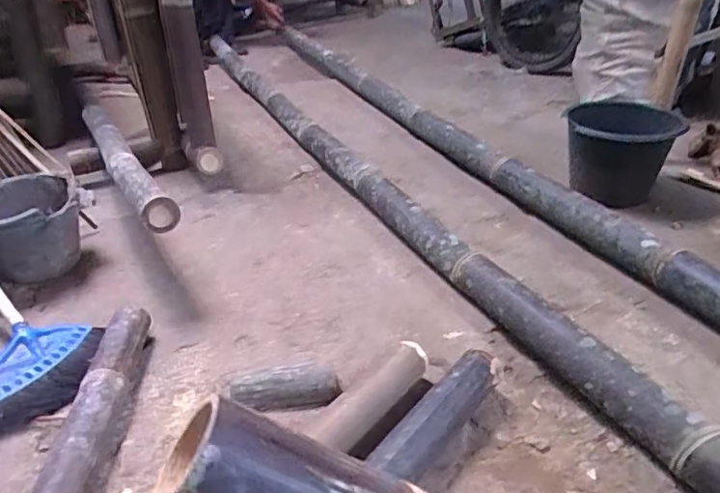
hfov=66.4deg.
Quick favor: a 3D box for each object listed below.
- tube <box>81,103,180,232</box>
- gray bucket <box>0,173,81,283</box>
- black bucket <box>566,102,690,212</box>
[{"bbox_3d":[-0.603,-0.236,1.350,0.071,0.076,0.938,-20,34,-25],"label":"tube"},{"bbox_3d":[-0.721,-0.024,1.194,0.232,0.186,0.230,-13,32,-16],"label":"gray bucket"},{"bbox_3d":[0.645,-0.236,1.377,0.248,0.205,0.241,5,31,14],"label":"black bucket"}]

